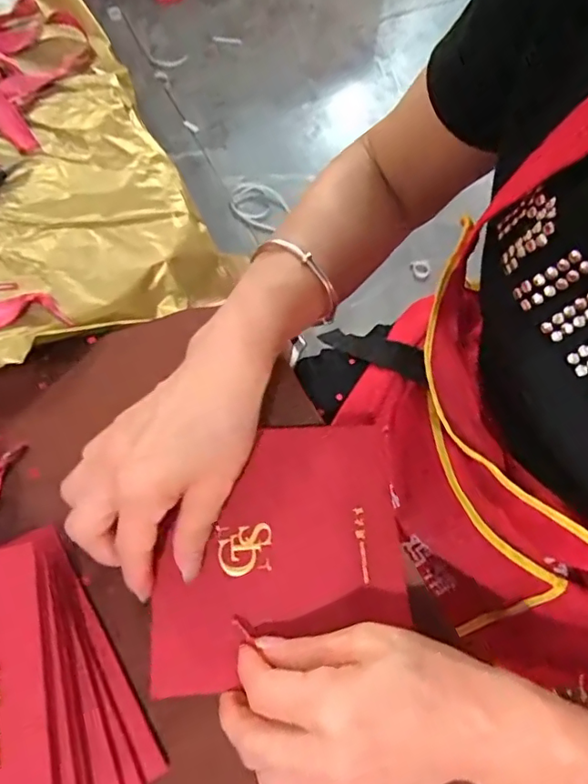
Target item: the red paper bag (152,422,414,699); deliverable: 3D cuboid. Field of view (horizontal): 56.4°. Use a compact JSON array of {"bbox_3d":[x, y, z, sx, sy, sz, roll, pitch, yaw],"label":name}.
[{"bbox_3d":[-0.008,0.085,0.307,0.135,0.011,0.133,-4,67,-5],"label":"red paper bag"}]

